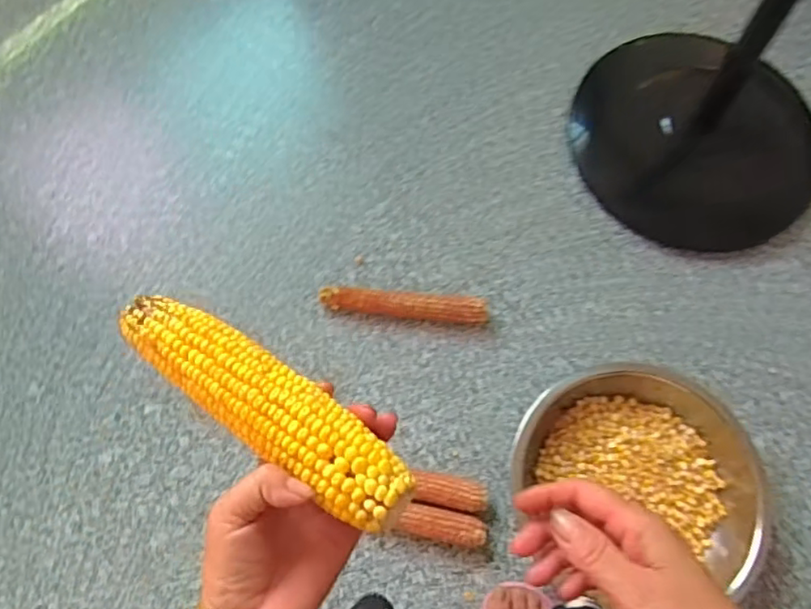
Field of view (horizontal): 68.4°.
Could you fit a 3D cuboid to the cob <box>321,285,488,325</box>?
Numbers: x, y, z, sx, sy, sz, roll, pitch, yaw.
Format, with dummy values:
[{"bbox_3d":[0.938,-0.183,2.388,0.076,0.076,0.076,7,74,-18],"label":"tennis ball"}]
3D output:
[{"bbox_3d":[-0.001,0.002,0.786,0.218,0.037,0.031,6,69,2],"label":"cob"}]

